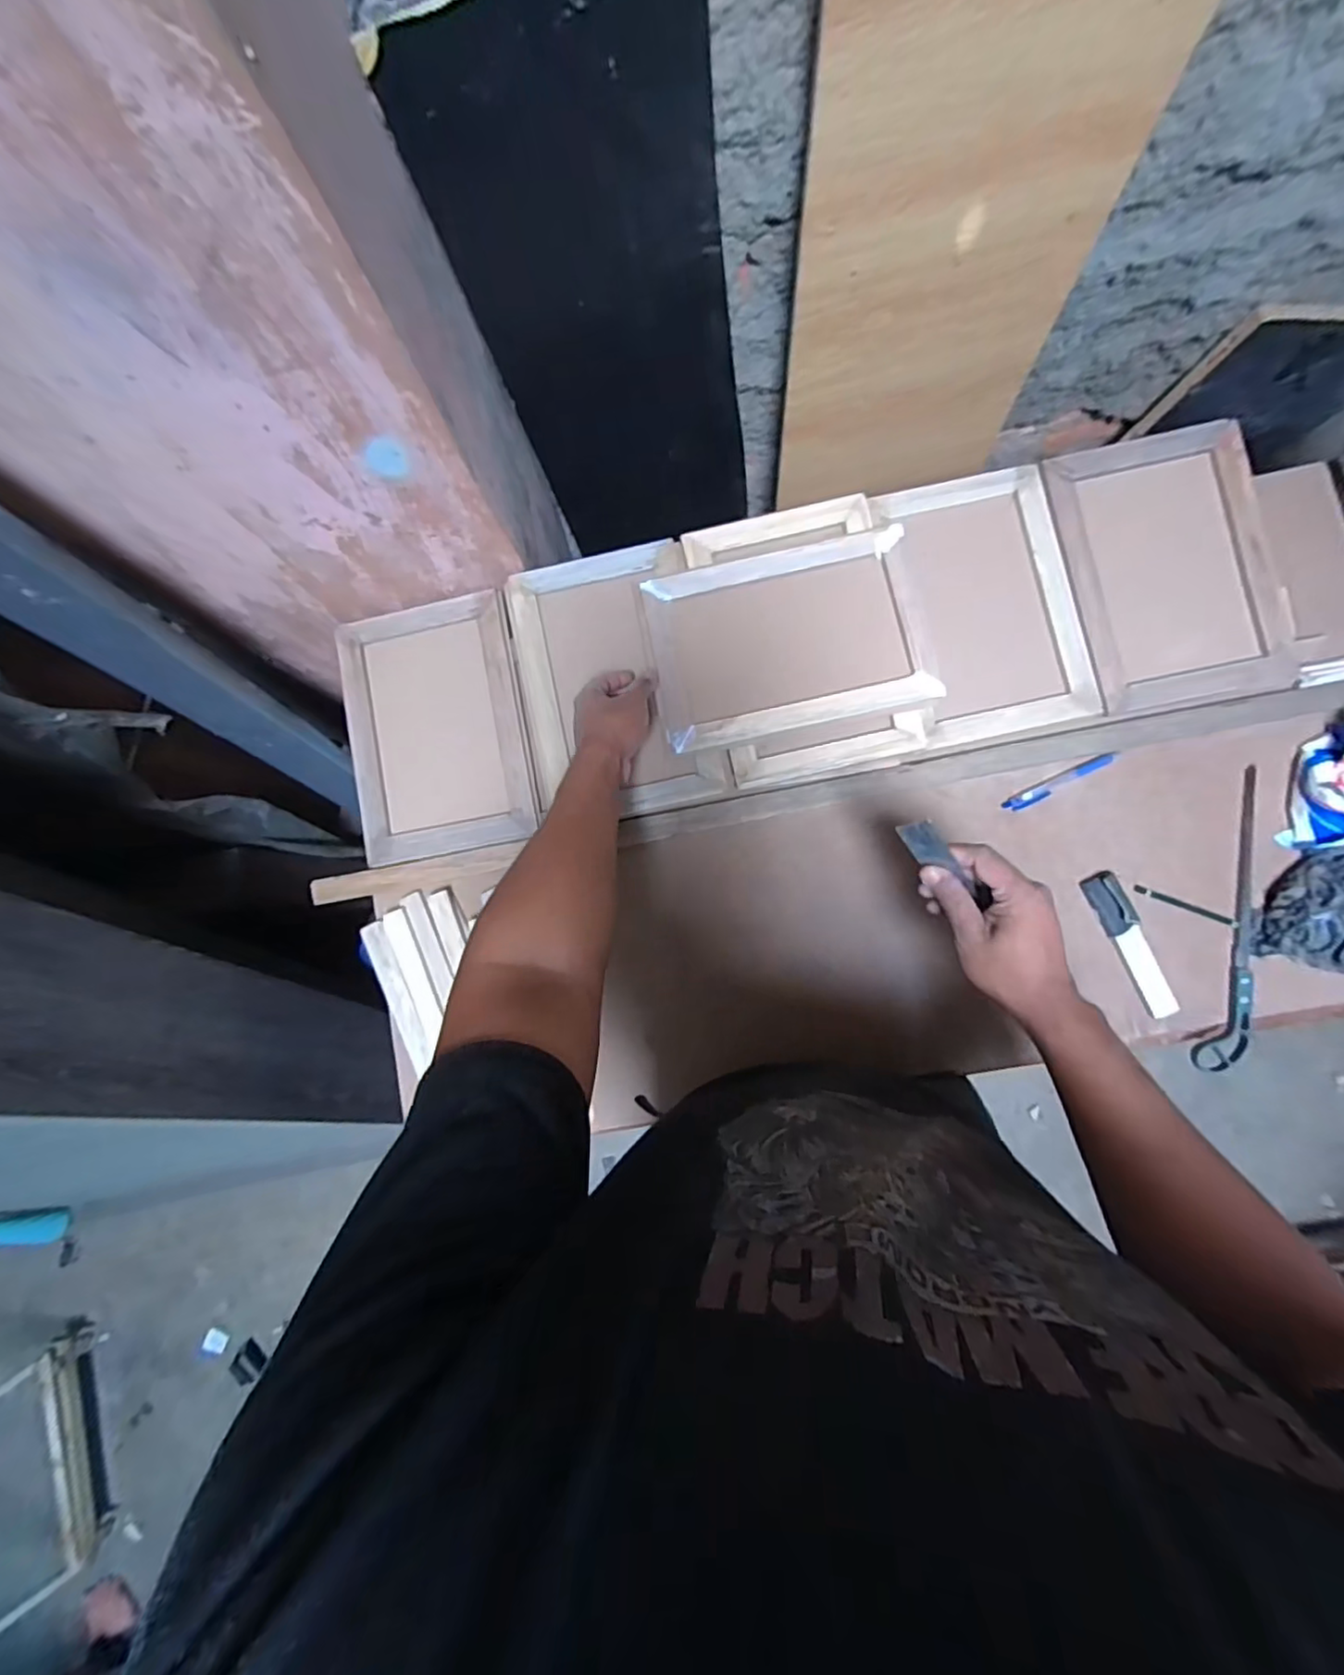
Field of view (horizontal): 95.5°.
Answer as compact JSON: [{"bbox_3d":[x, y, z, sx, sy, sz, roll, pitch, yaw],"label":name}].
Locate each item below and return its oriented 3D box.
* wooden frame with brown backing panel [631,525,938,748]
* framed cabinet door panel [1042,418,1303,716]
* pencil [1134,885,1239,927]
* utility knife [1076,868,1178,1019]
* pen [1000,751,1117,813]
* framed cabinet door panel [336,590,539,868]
[{"bbox_3d":[0.125,-0.216,0.670,0.288,0.026,0.195,-11,83,3],"label":"wooden frame with brown backing panel"},{"bbox_3d":[0.557,-0.301,0.685,0.213,0.031,0.306,-11,83,3],"label":"framed cabinet door panel"},{"bbox_3d":[0.564,0.075,0.669,0.113,0.011,0.012,21,86,6],"label":"pencil"},{"bbox_3d":[0.498,0.115,0.663,0.036,0.012,0.162,-24,83,1],"label":"utility knife"},{"bbox_3d":[0.438,-0.063,0.688,0.134,0.008,0.018,-27,83,1],"label":"pen"},{"bbox_3d":[-0.284,-0.131,0.731,0.206,0.014,0.302,-11,83,3],"label":"framed cabinet door panel"}]

